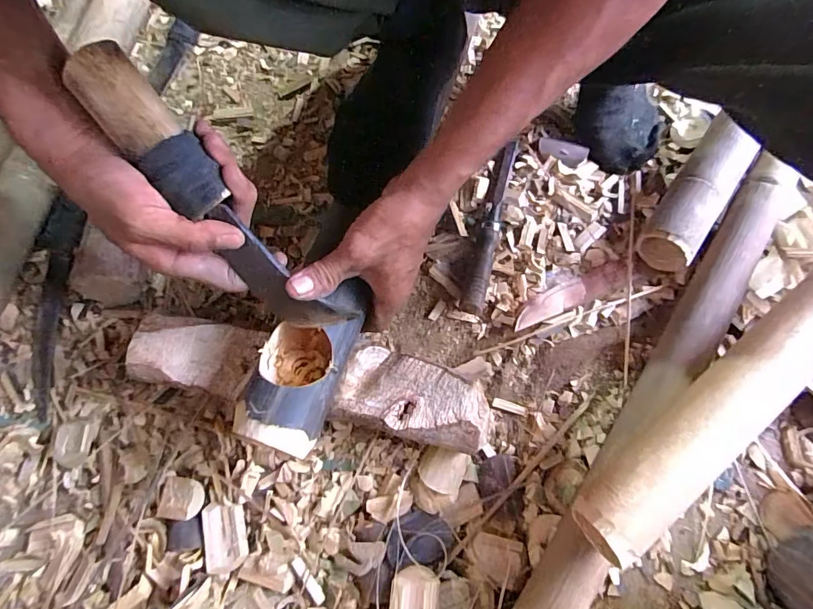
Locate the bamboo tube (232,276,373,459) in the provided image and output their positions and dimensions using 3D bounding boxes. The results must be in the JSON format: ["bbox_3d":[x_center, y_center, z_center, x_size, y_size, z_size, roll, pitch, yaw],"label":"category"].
[{"bbox_3d":[-0.086,0.048,0.379,0.070,0.057,0.142,20,71,8],"label":"bamboo tube"}]

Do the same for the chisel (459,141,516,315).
[{"bbox_3d":[0.096,-0.095,0.511,0.024,0.024,0.234,14,70,5],"label":"chisel"}]

